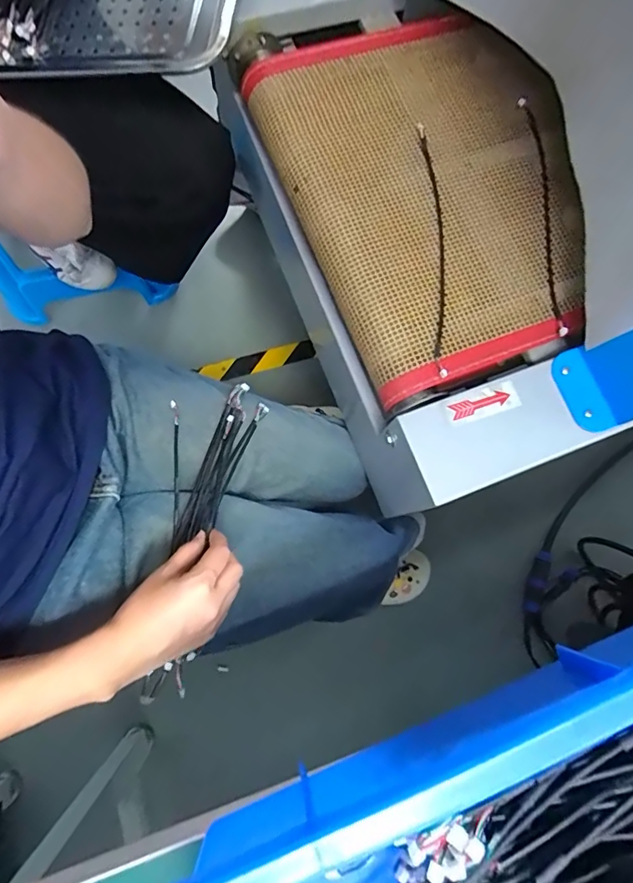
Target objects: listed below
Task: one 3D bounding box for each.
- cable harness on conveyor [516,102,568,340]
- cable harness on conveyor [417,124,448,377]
[{"bbox_3d":[0.245,-0.244,0.501,0.024,0.020,0.300,-3,80,-1],"label":"cable harness on conveyor"},{"bbox_3d":[0.121,-0.199,0.477,0.022,0.024,0.291,0,80,0],"label":"cable harness on conveyor"}]

